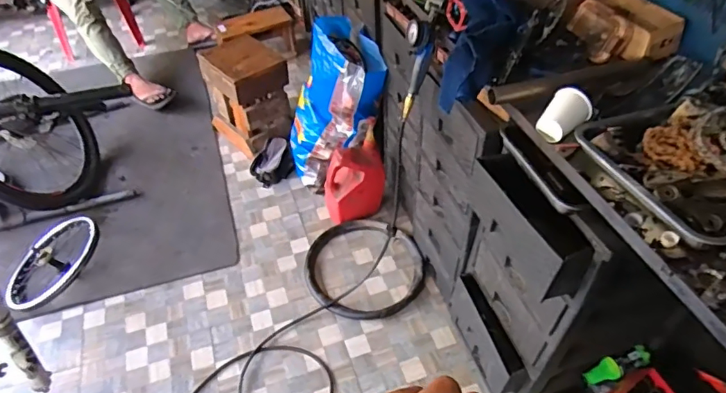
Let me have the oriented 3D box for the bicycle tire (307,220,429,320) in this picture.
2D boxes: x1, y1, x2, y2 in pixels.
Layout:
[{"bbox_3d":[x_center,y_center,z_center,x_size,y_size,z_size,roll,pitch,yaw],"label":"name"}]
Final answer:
[{"bbox_3d":[0.001,0.230,1.811,0.397,0.058,0.436,1,48,-1],"label":"bicycle tire"}]

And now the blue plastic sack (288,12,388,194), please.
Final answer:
[{"bbox_3d":[-0.134,-0.311,1.904,0.293,0.629,0.197,39,33,29],"label":"blue plastic sack"}]

